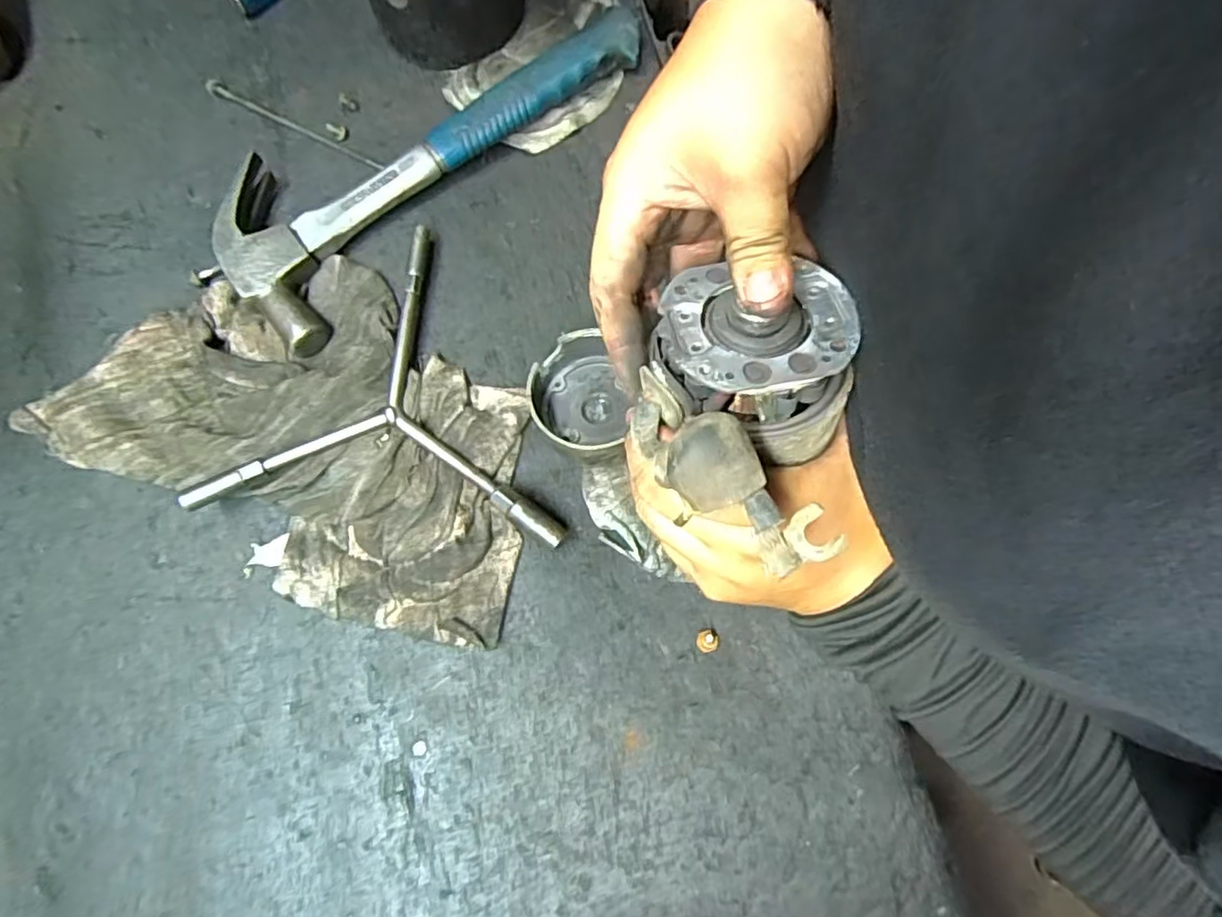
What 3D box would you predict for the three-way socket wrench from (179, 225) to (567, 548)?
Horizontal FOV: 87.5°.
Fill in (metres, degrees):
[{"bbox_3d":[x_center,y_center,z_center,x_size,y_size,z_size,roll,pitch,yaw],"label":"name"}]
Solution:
[{"bbox_3d":[-0.131,-0.055,0.411,0.219,0.030,0.196,5,76,1],"label":"three-way socket wrench"}]

